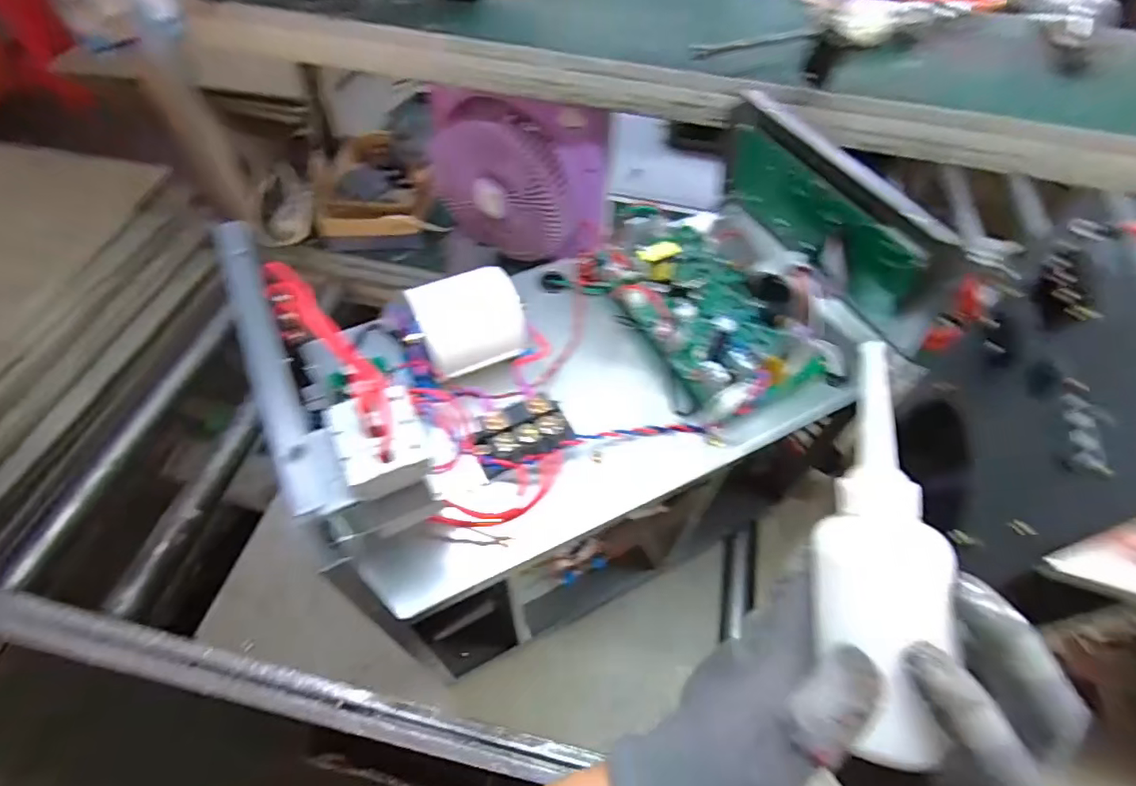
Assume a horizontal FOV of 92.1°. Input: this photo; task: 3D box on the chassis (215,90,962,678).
[{"bbox_3d":[0.034,-0.048,0.446,0.448,0.182,0.249,-23,59,-17],"label":"chassis"}]

